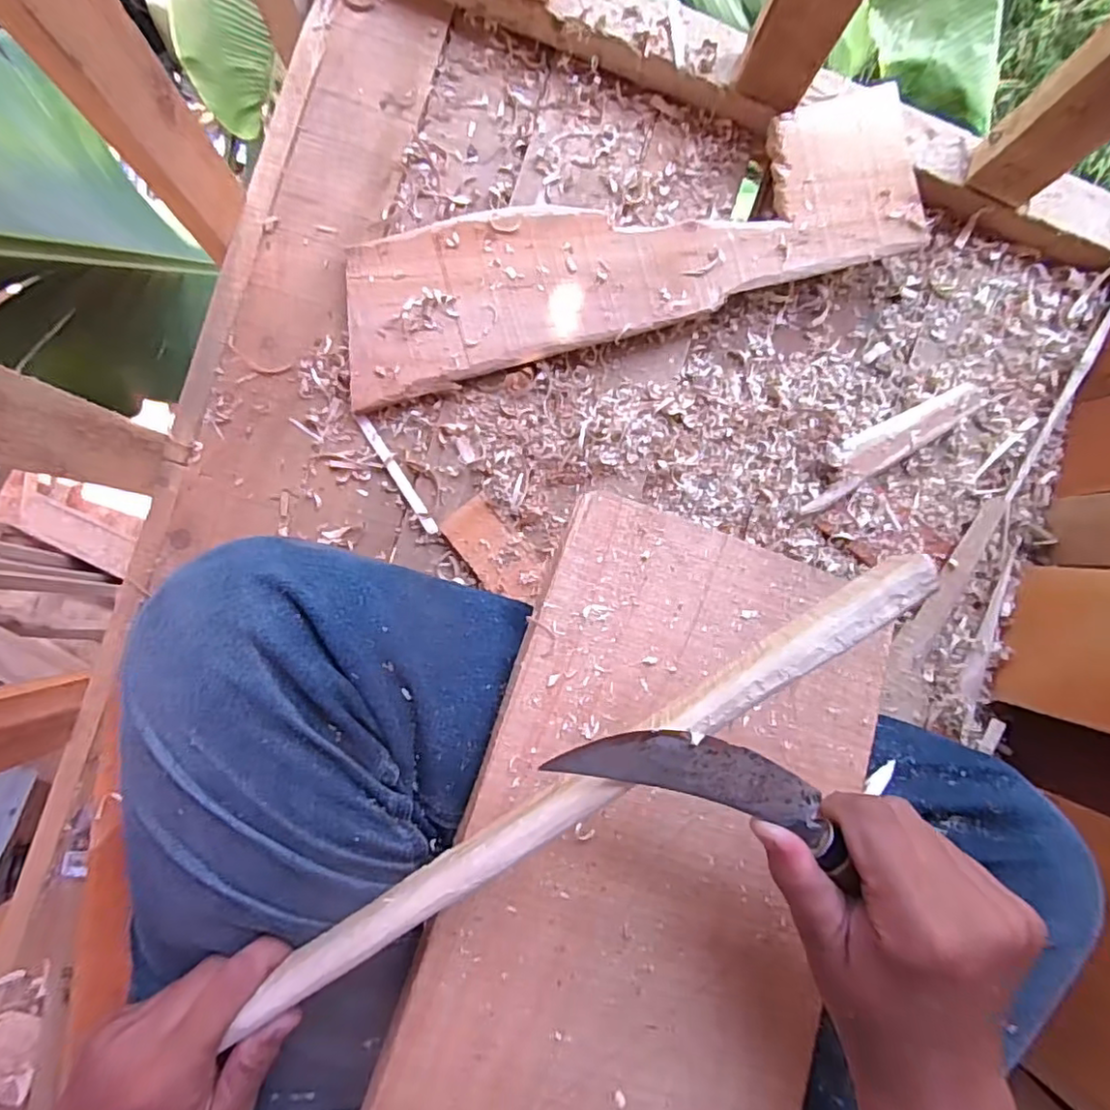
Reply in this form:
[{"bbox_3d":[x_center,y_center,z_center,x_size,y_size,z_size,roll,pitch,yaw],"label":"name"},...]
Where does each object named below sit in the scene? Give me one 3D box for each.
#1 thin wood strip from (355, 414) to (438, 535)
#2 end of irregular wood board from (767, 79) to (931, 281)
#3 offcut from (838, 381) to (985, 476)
[{"bbox_3d":[-0.125,-0.064,0.490,0.009,0.006,0.109,-32,91,-4],"label":"thin wood strip"},{"bbox_3d":[0.228,-0.291,0.479,0.113,0.019,0.128,-9,89,-4],"label":"end of irregular wood board"},{"bbox_3d":[0.295,-0.103,0.512,0.128,0.017,0.032,-27,90,-4],"label":"offcut"}]

